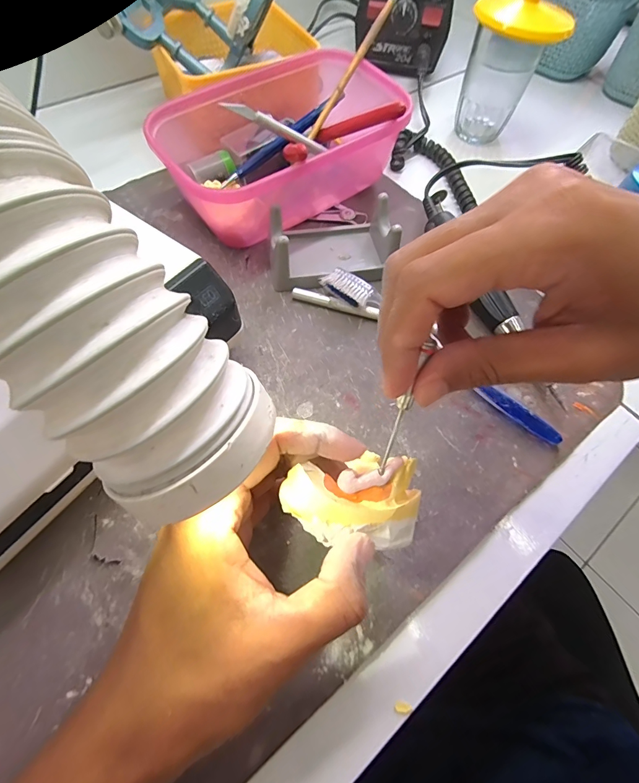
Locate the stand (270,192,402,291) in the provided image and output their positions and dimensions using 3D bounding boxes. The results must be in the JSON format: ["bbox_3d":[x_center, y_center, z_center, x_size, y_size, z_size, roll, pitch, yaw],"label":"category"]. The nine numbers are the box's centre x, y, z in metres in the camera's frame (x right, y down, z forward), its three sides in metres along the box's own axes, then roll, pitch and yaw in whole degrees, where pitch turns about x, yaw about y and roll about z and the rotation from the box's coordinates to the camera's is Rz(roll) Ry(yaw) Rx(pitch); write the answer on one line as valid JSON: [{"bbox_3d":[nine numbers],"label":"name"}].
[{"bbox_3d":[0.009,-0.115,0.295,0.099,0.037,0.065,-13,64,-10],"label":"stand"}]

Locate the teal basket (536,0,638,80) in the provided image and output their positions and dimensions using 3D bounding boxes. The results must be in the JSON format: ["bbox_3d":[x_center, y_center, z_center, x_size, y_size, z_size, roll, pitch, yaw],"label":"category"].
[{"bbox_3d":[0.291,-0.480,0.483,0.120,0.094,0.180,-37,70,-20],"label":"teal basket"}]

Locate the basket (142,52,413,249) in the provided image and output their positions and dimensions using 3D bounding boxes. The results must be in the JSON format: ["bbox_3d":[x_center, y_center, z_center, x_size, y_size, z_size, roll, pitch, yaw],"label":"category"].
[{"bbox_3d":[-0.032,-0.207,0.319,0.198,0.071,0.138,-32,68,-18],"label":"basket"}]

